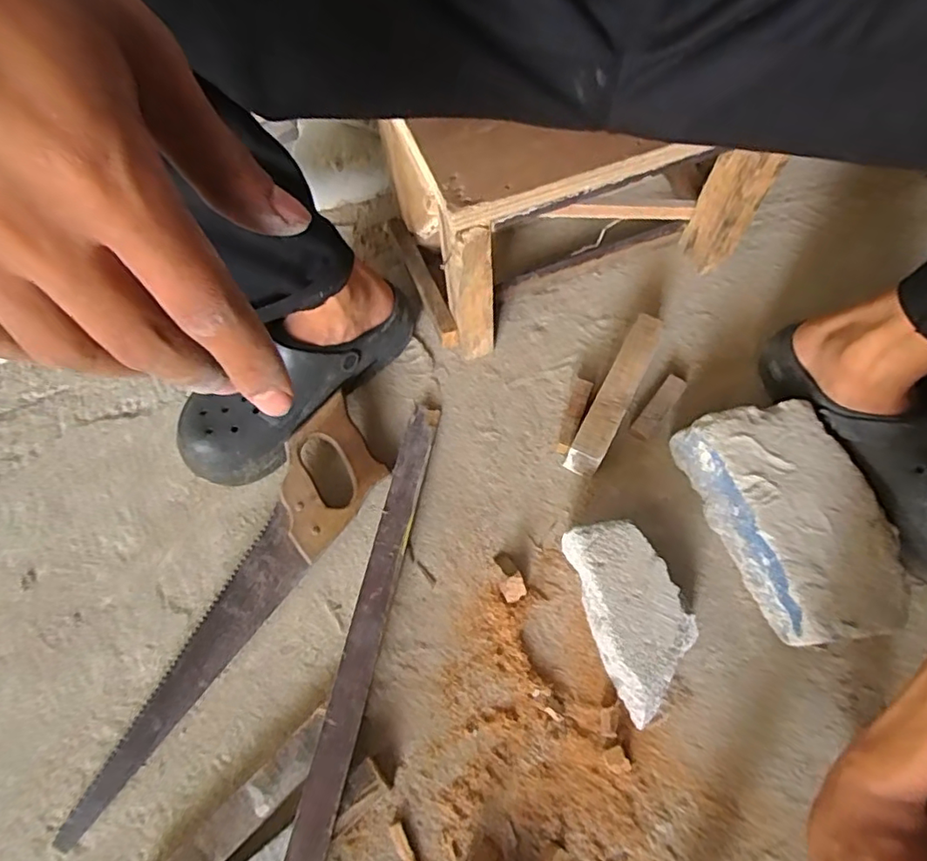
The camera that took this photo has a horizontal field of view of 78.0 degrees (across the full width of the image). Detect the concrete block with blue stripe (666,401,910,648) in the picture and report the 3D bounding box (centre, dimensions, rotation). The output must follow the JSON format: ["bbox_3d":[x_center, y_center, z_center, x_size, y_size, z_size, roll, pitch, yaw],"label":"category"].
[{"bbox_3d":[0.290,0.075,0.509,0.111,0.075,0.207,-19,67,-6],"label":"concrete block with blue stripe"}]

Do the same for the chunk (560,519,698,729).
[{"bbox_3d":[0.145,0.155,0.486,0.079,0.070,0.158,-21,69,-7],"label":"chunk"}]

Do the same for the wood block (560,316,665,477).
[{"bbox_3d":[0.152,-0.034,0.577,0.032,0.055,0.172,25,70,13],"label":"wood block"}]

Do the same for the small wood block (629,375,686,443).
[{"bbox_3d":[0.199,-0.023,0.586,0.021,0.012,0.083,36,73,16],"label":"small wood block"}]

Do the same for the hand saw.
[{"bbox_3d":[-0.210,0.159,0.515,0.081,0.048,0.412,29,71,14],"label":"hand saw"}]

